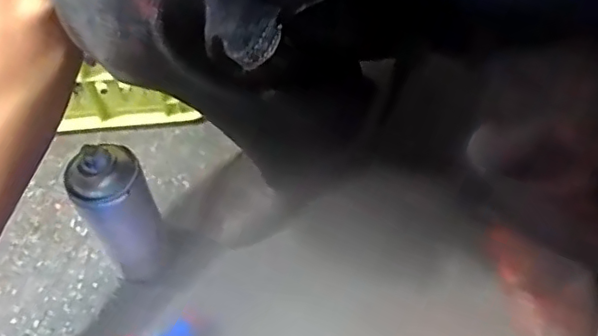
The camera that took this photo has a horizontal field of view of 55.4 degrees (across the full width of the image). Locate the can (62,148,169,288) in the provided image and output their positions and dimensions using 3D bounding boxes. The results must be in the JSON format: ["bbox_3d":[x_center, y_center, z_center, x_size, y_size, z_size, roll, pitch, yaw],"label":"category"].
[{"bbox_3d":[-0.161,0.050,0.531,0.062,0.184,0.057,0,54,0],"label":"can"}]

